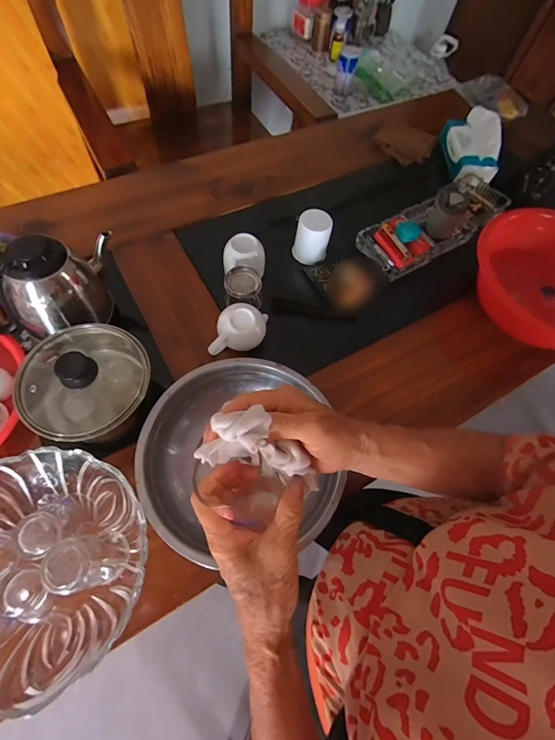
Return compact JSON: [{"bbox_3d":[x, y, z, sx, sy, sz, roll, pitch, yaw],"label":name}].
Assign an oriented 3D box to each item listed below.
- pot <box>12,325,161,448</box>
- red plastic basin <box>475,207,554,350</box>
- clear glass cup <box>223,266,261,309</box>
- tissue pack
[{"bbox_3d":[-0.258,0.017,0.474,0.135,0.114,0.164,19,64,4],"label":"pot"},{"bbox_3d":[0.521,-0.172,0.652,0.286,0.101,0.291,2,63,-3],"label":"red plastic basin"},{"bbox_3d":[-0.059,-0.137,0.604,0.064,0.060,0.057,-3,63,-5],"label":"clear glass cup"},{"bbox_3d":[0.460,-0.535,0.820,0.101,0.088,0.172,1,63,-3],"label":"tissue pack"}]

